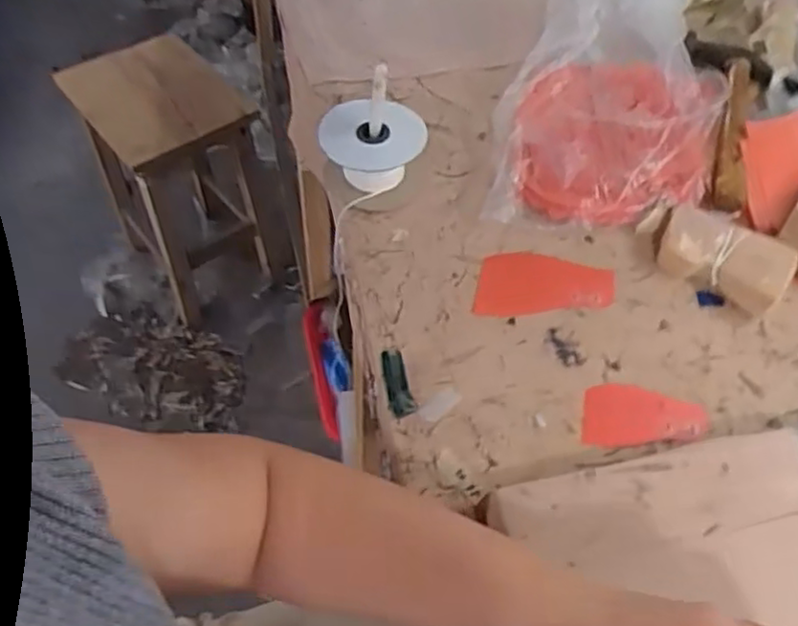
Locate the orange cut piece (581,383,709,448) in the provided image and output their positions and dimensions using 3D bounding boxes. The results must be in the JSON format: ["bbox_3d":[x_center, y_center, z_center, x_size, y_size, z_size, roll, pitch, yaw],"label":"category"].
[{"bbox_3d":[0.174,0.072,0.501,0.090,0.005,0.049,-3,53,-3],"label":"orange cut piece"}]

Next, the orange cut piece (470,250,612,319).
[{"bbox_3d":[0.117,-0.027,0.575,0.117,0.006,0.067,-6,53,-6],"label":"orange cut piece"}]

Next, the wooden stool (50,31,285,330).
[{"bbox_3d":[-0.415,-0.258,1.381,0.274,0.430,0.311,-29,58,-21],"label":"wooden stool"}]

